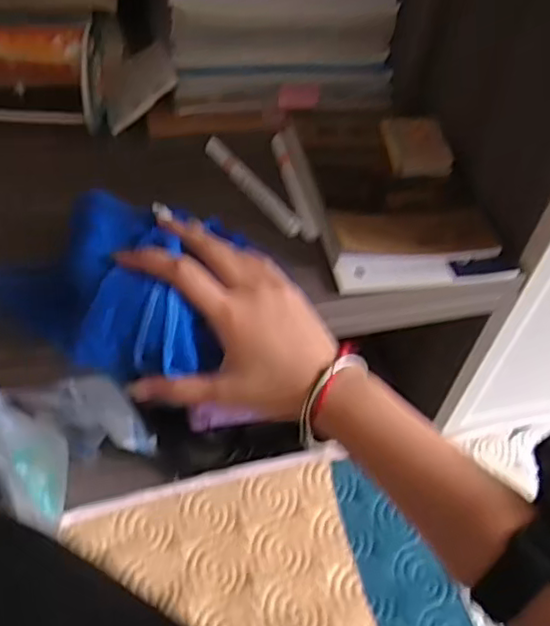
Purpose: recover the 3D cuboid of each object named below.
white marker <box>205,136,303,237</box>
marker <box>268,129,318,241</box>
[{"bbox_3d":[-0.021,-0.106,0.522,0.017,0.010,0.129,-27,57,-26],"label":"white marker"},{"bbox_3d":[0.015,-0.109,0.531,0.012,0.009,0.133,-6,50,-12],"label":"marker"}]

